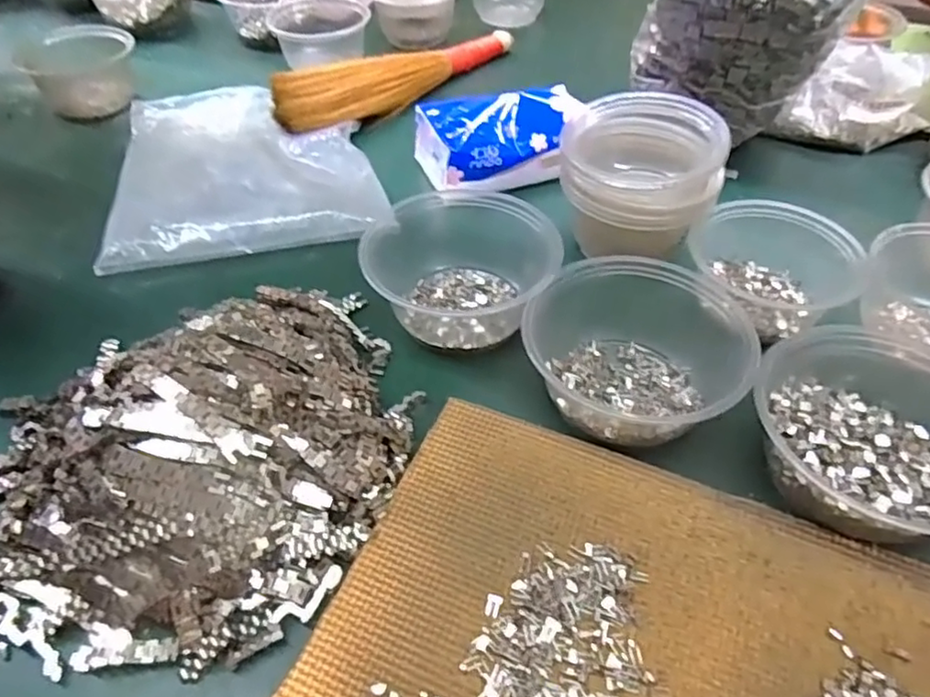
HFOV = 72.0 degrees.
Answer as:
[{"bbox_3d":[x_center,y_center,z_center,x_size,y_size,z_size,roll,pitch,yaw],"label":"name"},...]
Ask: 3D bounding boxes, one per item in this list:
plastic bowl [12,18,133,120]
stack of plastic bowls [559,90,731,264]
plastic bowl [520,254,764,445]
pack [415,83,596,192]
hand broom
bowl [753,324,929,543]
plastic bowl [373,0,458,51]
[{"bbox_3d":[-0.398,-0.294,0.664,0.109,0.075,0.092,-29,54,-22],"label":"plastic bowl"},{"bbox_3d":[0.130,-0.126,0.494,0.119,0.103,0.110,2,49,3],"label":"stack of plastic bowls"},{"bbox_3d":[0.106,0.002,0.409,0.124,0.057,0.121,-1,49,1],"label":"plastic bowl"},{"bbox_3d":[0.032,-0.186,0.575,0.149,0.066,0.079,-6,49,-3],"label":"pack"},{"bbox_3d":[-0.062,-0.302,0.690,0.317,0.063,0.061,-37,58,-27],"label":"hand broom"},{"bbox_3d":[0.231,0.046,0.365,0.134,0.048,0.126,1,49,3],"label":"bowl"},{"bbox_3d":[-0.059,-0.429,0.788,0.107,0.057,0.090,-9,49,-6],"label":"plastic bowl"}]

